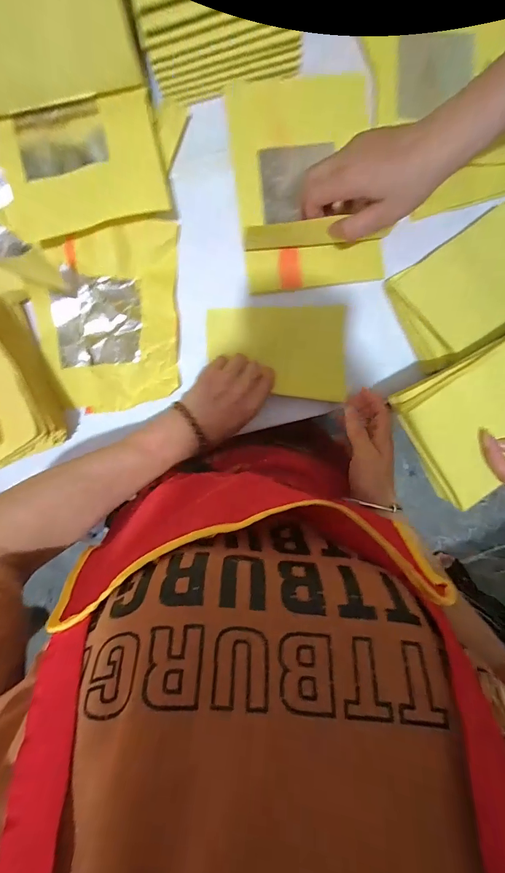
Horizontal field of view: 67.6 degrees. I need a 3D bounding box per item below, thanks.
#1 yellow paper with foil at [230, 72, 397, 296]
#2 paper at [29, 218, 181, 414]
[{"bbox_3d":[0.061,-0.289,0.413,0.154,0.051,0.228,-7,91,-1],"label":"yellow paper with foil"},{"bbox_3d":[-0.165,-0.135,0.434,0.162,0.019,0.201,-5,91,-1],"label":"paper"}]

